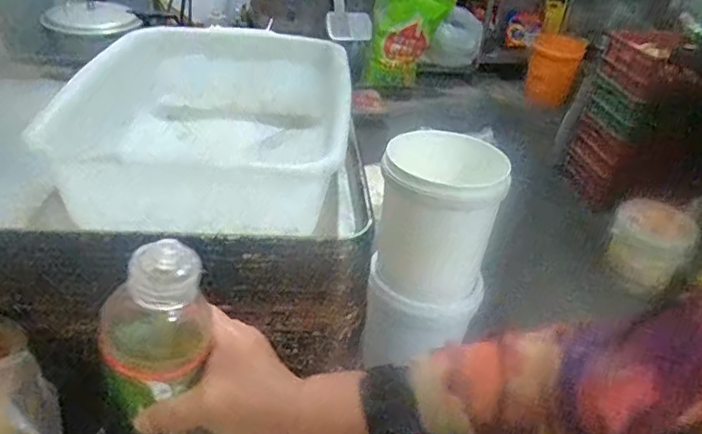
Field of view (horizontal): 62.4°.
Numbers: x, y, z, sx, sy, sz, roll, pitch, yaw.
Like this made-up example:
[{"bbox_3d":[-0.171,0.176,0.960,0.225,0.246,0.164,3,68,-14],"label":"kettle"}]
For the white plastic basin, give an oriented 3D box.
[{"bbox_3d":[-0.157,-0.104,0.630,0.287,0.101,0.325,8,34,3],"label":"white plastic basin"}]

